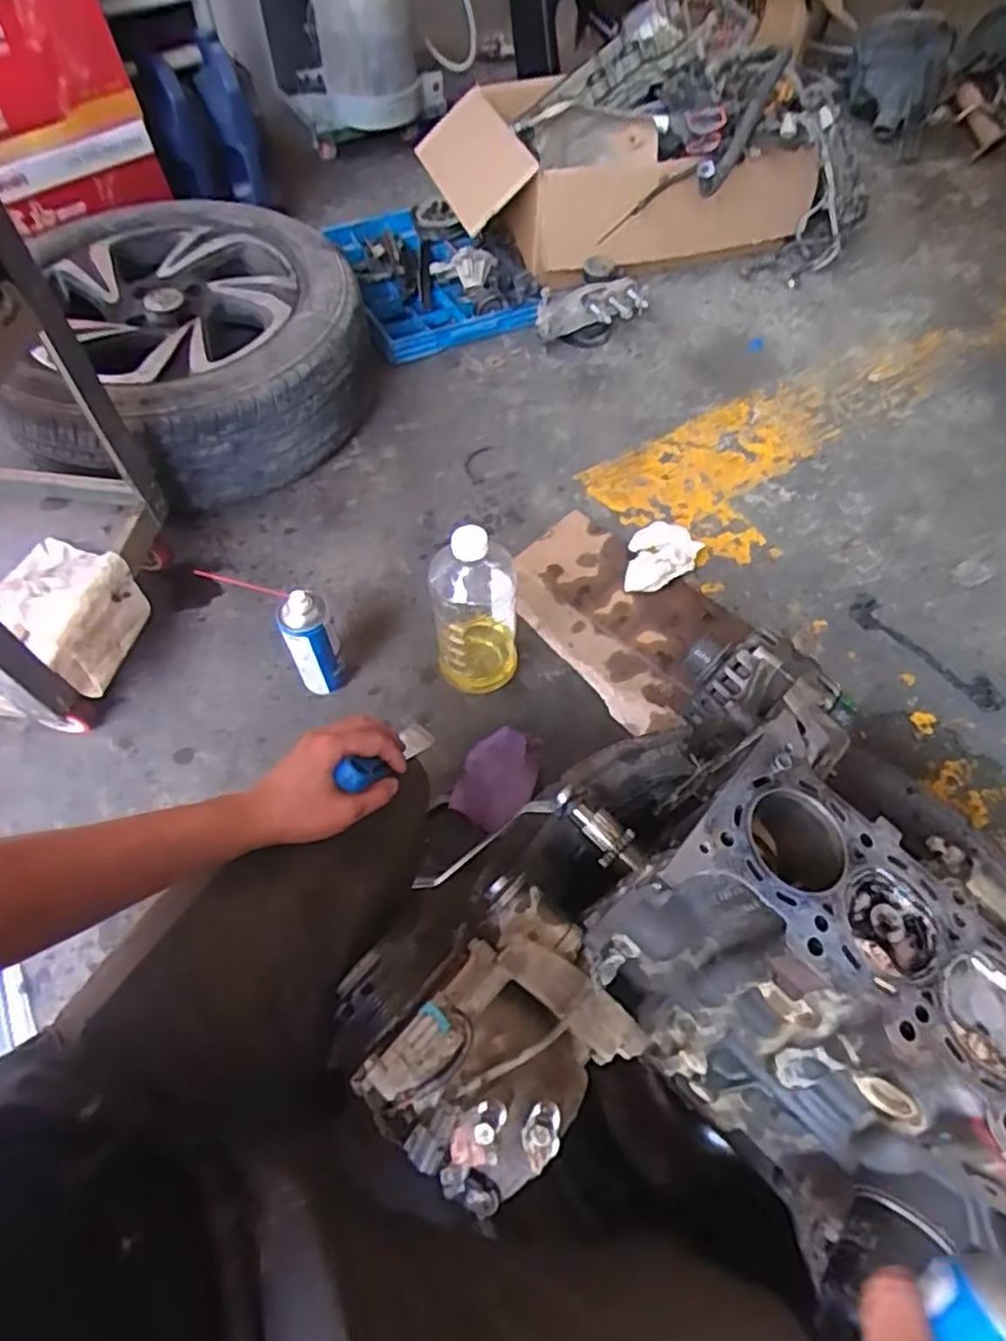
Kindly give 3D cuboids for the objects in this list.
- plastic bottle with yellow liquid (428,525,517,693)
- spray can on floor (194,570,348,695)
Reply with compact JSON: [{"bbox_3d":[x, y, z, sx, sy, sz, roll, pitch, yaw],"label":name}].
[{"bbox_3d":[-0.034,-0.075,0.884,0.107,0.262,0.102,1,60,-1],"label":"plastic bottle with yellow liquid"},{"bbox_3d":[-0.283,-0.050,0.915,0.141,0.187,0.070,26,63,13],"label":"spray can on floor"}]

